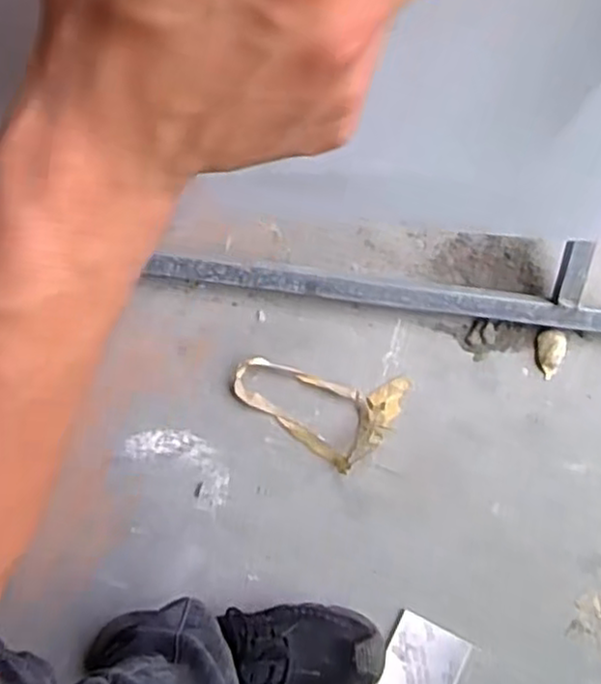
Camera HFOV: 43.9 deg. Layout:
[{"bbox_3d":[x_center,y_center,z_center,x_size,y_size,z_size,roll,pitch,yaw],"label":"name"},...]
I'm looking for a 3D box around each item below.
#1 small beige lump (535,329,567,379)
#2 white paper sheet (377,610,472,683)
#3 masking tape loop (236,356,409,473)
[{"bbox_3d":[0.274,0.013,0.824,0.032,0.012,0.051,18,76,5],"label":"small beige lump"},{"bbox_3d":[0.117,0.333,0.744,0.075,0.006,0.100,26,77,7],"label":"white paper sheet"},{"bbox_3d":[0.018,0.079,0.810,0.188,0.021,0.107,7,76,3],"label":"masking tape loop"}]

